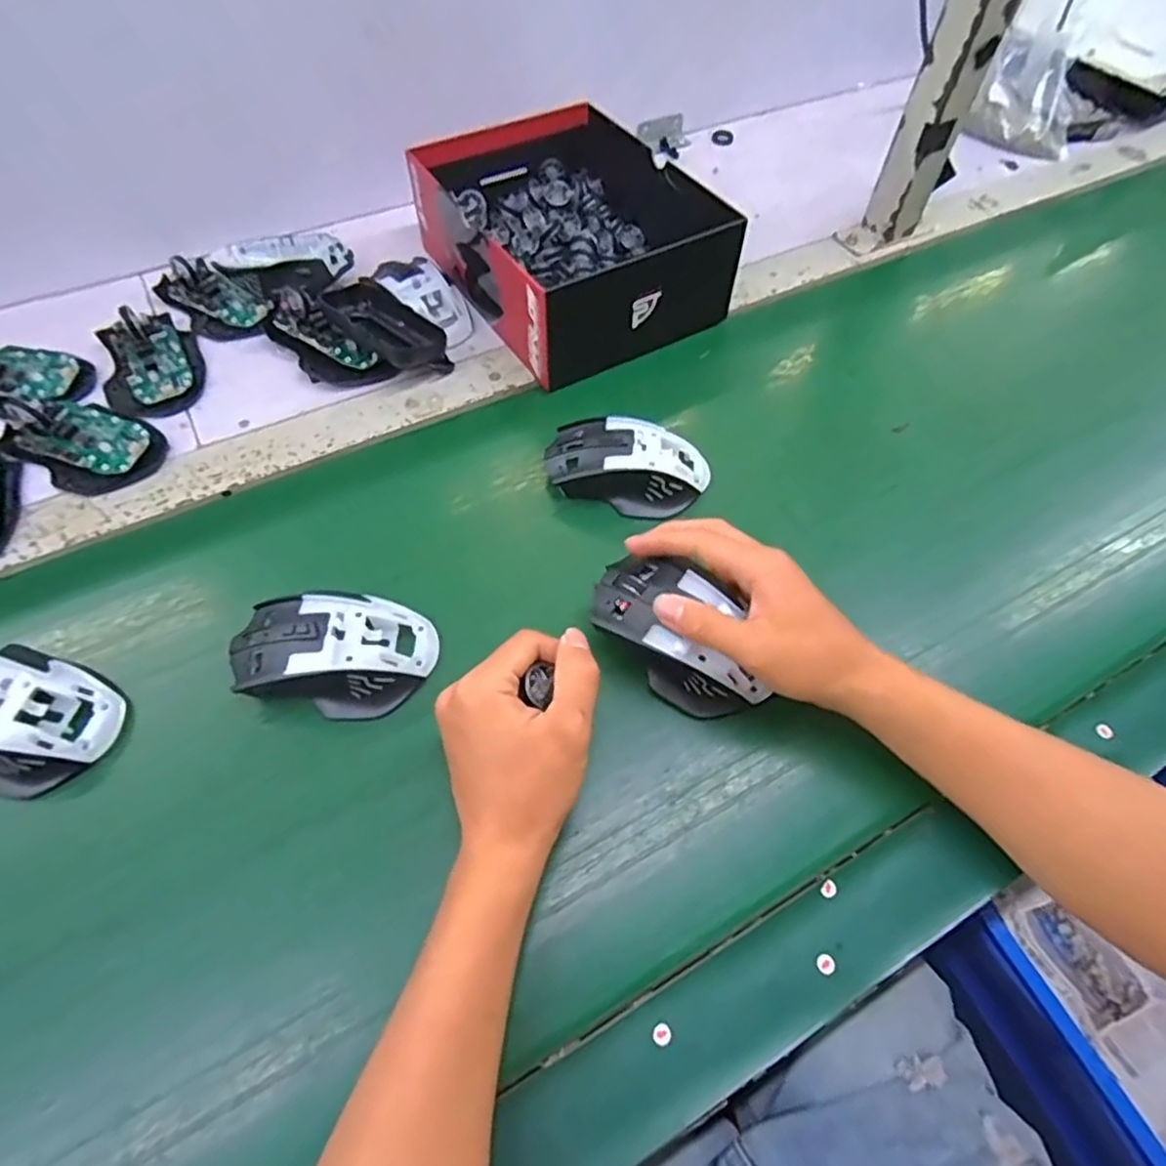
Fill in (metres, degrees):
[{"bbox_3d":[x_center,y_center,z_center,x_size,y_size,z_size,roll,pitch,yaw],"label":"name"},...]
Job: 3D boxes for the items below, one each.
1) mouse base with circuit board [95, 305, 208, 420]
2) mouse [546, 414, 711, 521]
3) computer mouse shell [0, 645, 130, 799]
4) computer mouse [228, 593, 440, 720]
[{"bbox_3d":[-0.346,-0.179,0.529,0.072,0.022,0.109,-22,62,-15],"label":"mouse base with circuit board"},{"bbox_3d":[0.032,-0.085,0.474,0.114,0.036,0.060,8,59,3],"label":"mouse"},{"bbox_3d":[-0.319,0.071,0.366,0.108,0.036,0.071,14,59,6],"label":"computer mouse shell"},{"bbox_3d":[-0.147,0.042,0.392,0.113,0.040,0.065,1,58,-1],"label":"computer mouse"}]

